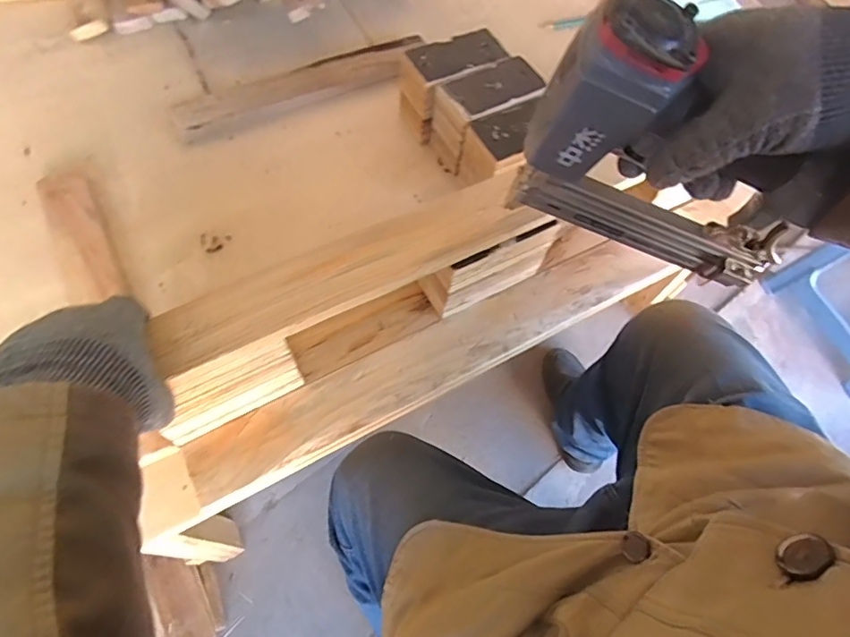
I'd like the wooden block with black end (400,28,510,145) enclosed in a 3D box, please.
[{"bbox_3d":[0.034,-0.285,0.627,0.119,0.078,0.067,-29,68,-17],"label":"wooden block with black end"}]

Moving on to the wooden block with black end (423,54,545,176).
[{"bbox_3d":[0.071,-0.242,0.614,0.122,0.088,0.066,-31,69,-18],"label":"wooden block with black end"}]

